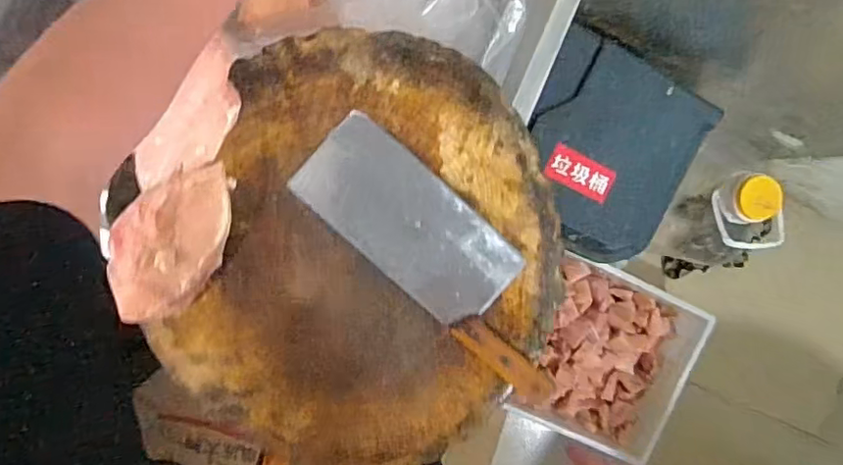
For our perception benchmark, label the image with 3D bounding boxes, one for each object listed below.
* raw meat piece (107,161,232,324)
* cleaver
[{"bbox_3d":[-0.233,0.008,0.539,0.094,0.049,0.155,14,93,-7],"label":"raw meat piece"},{"bbox_3d":[0.026,0.024,0.574,0.332,0.034,0.113,41,90,-7],"label":"cleaver"}]

